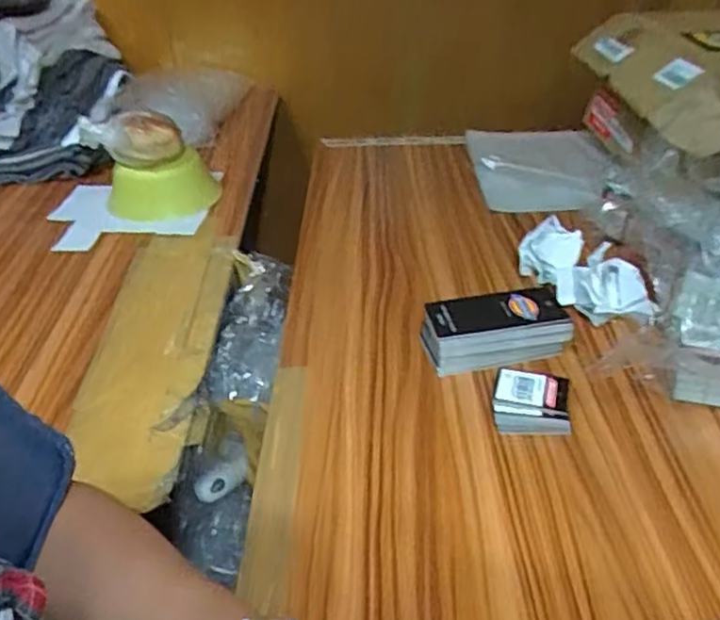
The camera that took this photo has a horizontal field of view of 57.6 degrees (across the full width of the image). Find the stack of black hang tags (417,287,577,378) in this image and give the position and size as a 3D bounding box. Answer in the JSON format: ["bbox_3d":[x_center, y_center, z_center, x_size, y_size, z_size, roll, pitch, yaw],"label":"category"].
[{"bbox_3d":[0.109,0.016,0.536,0.111,0.042,0.055,-8,35,-7],"label":"stack of black hang tags"}]

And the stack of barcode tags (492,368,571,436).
[{"bbox_3d":[0.124,0.066,0.476,0.051,0.023,0.047,4,35,9],"label":"stack of barcode tags"}]

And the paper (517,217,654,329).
[{"bbox_3d":[0.204,-0.034,0.593,0.070,0.056,0.127,-14,37,-16],"label":"paper"}]

